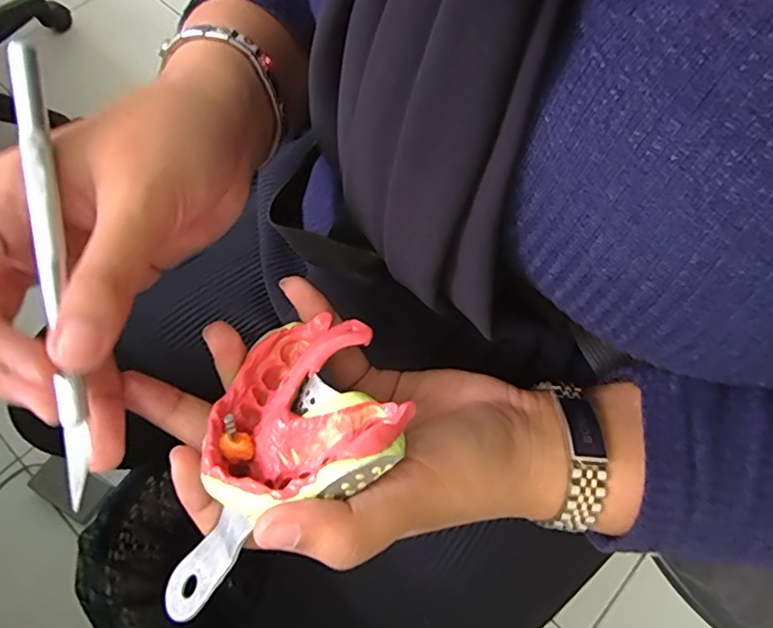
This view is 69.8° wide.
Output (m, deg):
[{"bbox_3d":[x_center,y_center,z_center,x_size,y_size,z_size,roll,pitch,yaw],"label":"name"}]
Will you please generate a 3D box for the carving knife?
[{"bbox_3d":[-0.101,-0.014,0.168,0.008,0.005,0.140,-7,89,-5],"label":"carving knife"}]

